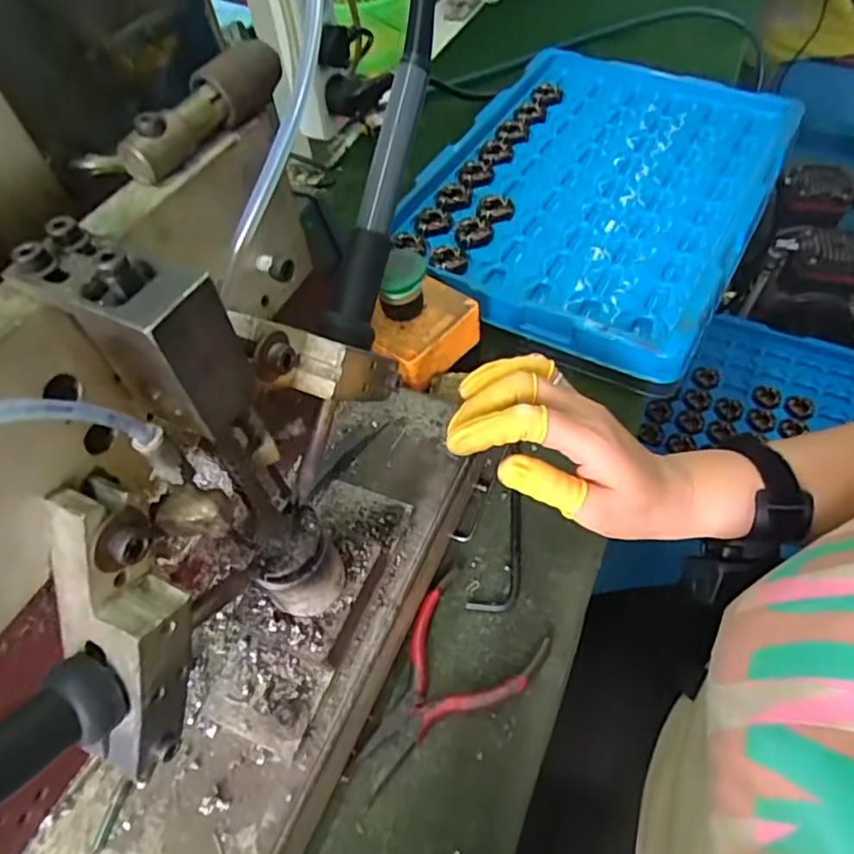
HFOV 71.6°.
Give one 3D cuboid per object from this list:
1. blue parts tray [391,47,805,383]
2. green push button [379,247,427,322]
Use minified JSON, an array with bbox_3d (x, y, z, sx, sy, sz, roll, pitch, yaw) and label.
[{"bbox_3d":[0.145,-0.215,0.513,0.261,0.033,0.364,25,59,20],"label":"blue parts tray"},{"bbox_3d":[-0.015,-0.089,0.379,0.029,0.041,0.028,-5,54,2],"label":"green push button"}]

